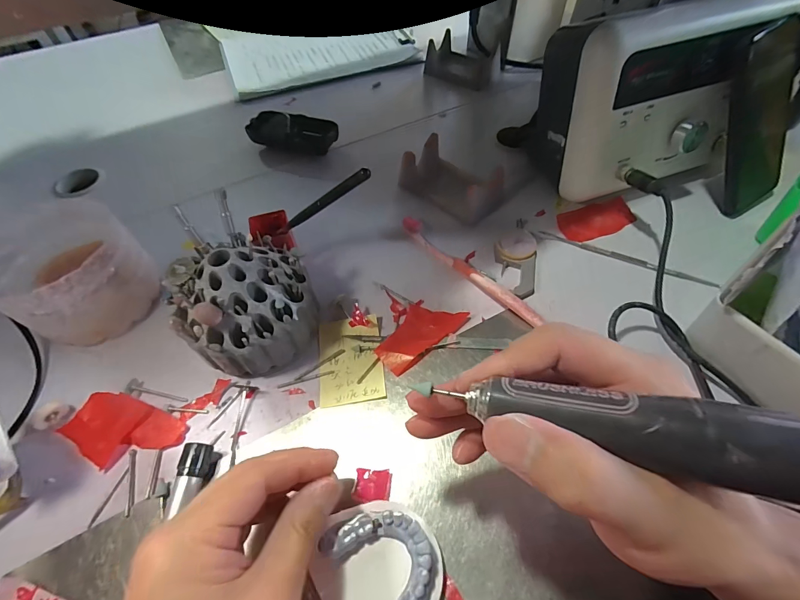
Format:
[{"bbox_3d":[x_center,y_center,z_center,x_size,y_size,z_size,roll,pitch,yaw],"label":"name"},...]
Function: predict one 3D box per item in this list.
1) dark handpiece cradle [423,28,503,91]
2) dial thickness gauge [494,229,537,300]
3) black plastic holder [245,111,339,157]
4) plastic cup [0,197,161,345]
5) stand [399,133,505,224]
[{"bbox_3d":[0.095,-0.363,0.557,0.107,0.036,0.075,29,61,19],"label":"dark handpiece cradle"},{"bbox_3d":[0.114,-0.035,0.346,0.037,0.013,0.072,-6,56,-2],"label":"dial thickness gauge"},{"bbox_3d":[-0.133,-0.206,0.461,0.110,0.028,0.045,17,58,13],"label":"black plastic holder"},{"bbox_3d":[-0.279,-0.024,0.312,0.117,0.073,0.099,27,61,18],"label":"plastic cup"},{"bbox_3d":[0.059,-0.132,0.399,0.108,0.037,0.072,35,63,22],"label":"stand"}]

